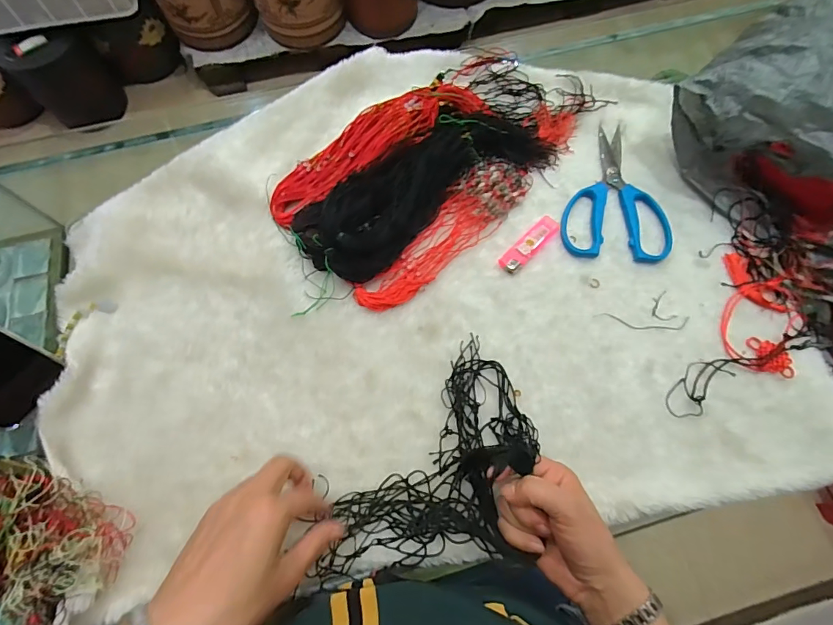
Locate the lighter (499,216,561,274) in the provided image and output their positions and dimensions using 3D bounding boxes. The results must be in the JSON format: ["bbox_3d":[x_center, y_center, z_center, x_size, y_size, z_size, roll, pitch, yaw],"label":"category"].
[{"bbox_3d":[0.125,-0.076,0.477,0.083,0.010,0.023,-43,78,-13],"label":"lighter"}]

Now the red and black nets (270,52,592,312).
[{"bbox_3d":[0.025,-0.175,0.487,0.363,0.043,0.194,-41,78,-12],"label":"red and black nets"}]

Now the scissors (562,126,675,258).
[{"bbox_3d":[0.226,-0.139,0.498,0.116,0.007,0.169,7,73,1],"label":"scissors"}]

